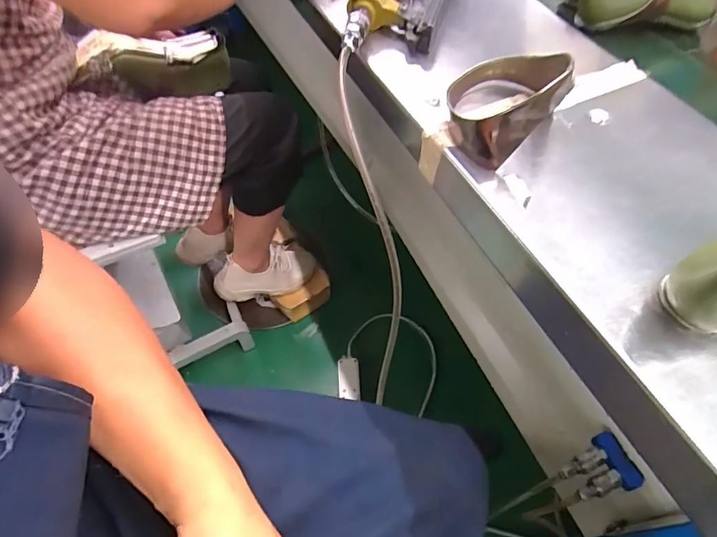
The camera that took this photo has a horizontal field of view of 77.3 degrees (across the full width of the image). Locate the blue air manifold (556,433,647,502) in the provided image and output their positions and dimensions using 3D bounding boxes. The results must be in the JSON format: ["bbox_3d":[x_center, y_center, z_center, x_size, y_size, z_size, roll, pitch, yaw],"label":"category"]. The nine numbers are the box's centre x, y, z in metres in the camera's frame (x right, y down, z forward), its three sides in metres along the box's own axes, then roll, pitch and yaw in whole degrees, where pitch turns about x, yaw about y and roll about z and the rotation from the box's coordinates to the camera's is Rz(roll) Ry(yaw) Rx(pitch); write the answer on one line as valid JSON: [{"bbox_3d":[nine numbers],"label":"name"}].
[{"bbox_3d":[0.295,0.249,0.550,0.081,0.022,0.064,-20,57,-14],"label":"blue air manifold"}]

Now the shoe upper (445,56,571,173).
[{"bbox_3d":[0.123,-0.149,0.380,0.093,0.074,0.116,22,57,15],"label":"shoe upper"}]

